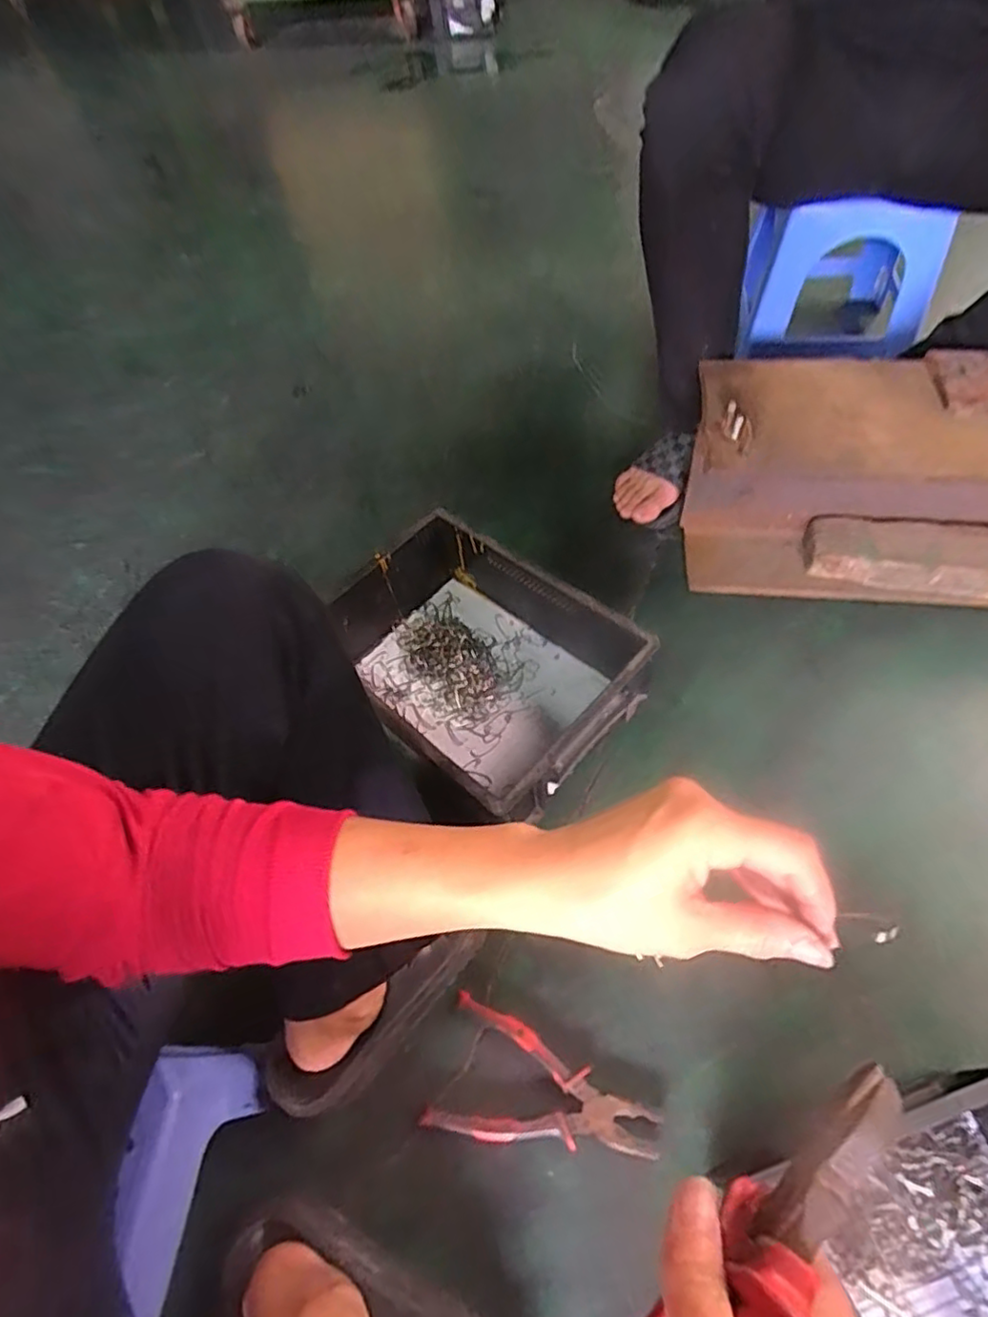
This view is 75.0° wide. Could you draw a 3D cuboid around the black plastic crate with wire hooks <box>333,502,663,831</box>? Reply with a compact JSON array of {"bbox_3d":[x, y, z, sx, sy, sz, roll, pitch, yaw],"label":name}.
[{"bbox_3d":[-0.008,-0.004,0.745,0.228,0.132,0.337,-38,62,-18],"label":"black plastic crate with wire hooks"}]

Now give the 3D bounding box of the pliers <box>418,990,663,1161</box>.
[{"bbox_3d":[0.043,0.378,0.553,0.187,0.020,0.097,15,59,14],"label":"pliers"}]

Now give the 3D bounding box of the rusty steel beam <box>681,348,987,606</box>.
[{"bbox_3d":[0.596,-0.200,0.779,0.702,0.249,0.210,5,58,8],"label":"rusty steel beam"}]

